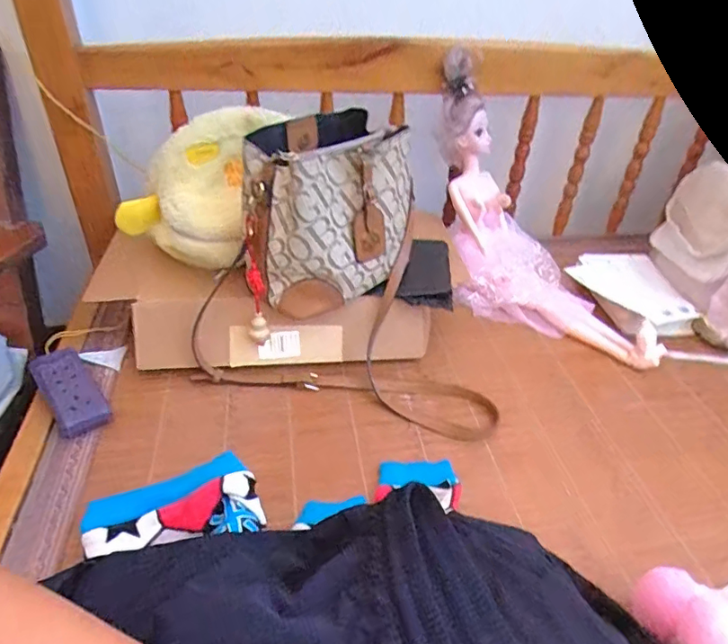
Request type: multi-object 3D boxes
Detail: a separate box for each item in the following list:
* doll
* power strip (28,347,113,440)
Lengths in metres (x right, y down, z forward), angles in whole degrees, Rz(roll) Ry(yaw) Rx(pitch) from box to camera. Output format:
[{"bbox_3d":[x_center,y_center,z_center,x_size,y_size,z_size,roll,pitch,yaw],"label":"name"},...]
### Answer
[{"bbox_3d":[0.228,-0.147,0.774,0.177,0.180,0.503,-24,87,-31],"label":"doll"},{"bbox_3d":[-0.340,0.079,0.610,0.052,0.031,0.124,-25,45,-32],"label":"power strip"}]

